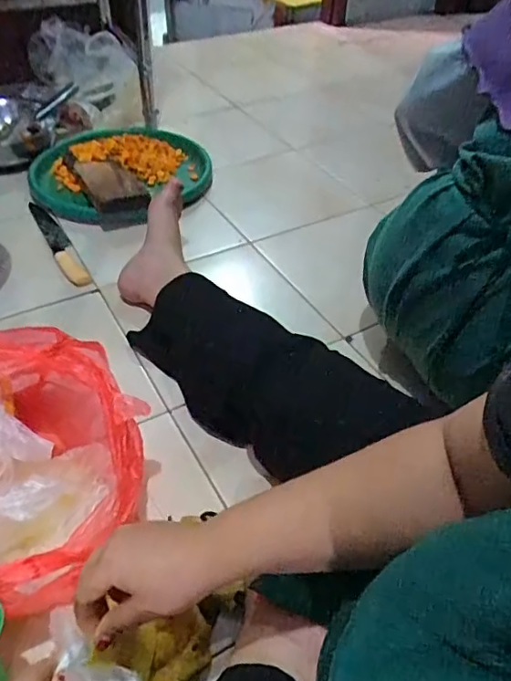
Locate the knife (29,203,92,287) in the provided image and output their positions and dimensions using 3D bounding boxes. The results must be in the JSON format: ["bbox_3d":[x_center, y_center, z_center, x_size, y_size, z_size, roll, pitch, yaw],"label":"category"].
[{"bbox_3d":[-0.363,-0.183,0.987,0.037,0.024,0.250,-23,49,-23],"label":"knife"}]

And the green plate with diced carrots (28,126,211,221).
[{"bbox_3d":[-0.286,-0.367,1.146,0.365,0.079,0.365,1,44,-1],"label":"green plate with diced carrots"}]

